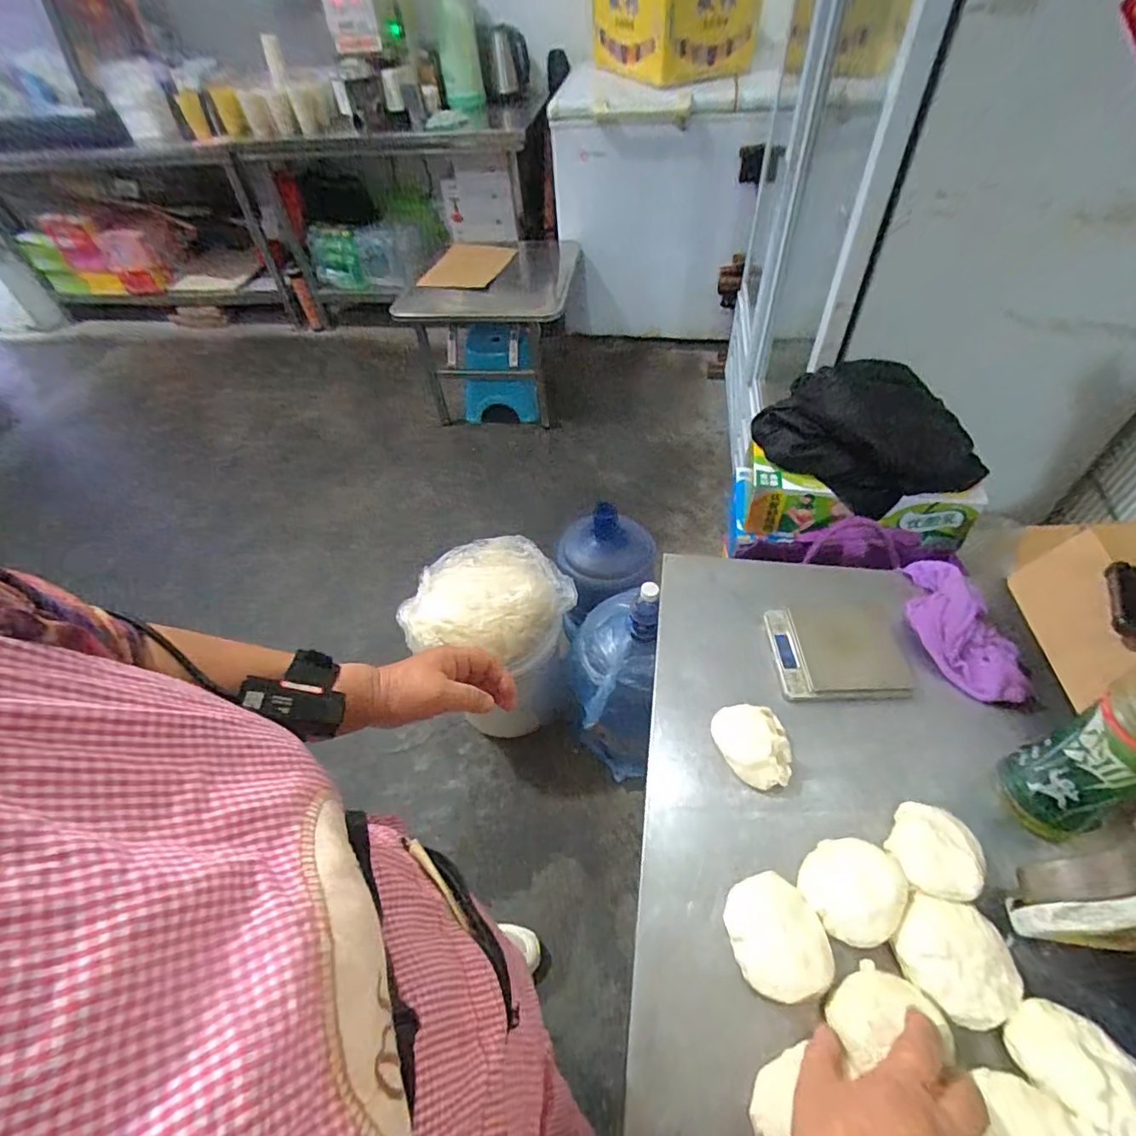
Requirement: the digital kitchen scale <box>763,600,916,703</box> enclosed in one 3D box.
[{"bbox_3d":[0.278,0.085,0.574,0.129,0.015,0.106,-1,51,4],"label":"digital kitchen scale"}]

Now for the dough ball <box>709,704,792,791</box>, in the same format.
[{"bbox_3d":[0.170,0.161,0.511,0.057,0.038,0.076,-9,51,-3],"label":"dough ball"}]

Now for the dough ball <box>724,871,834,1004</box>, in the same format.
[{"bbox_3d":[0.153,0.275,0.415,0.062,0.035,0.077,-13,51,-6],"label":"dough ball"}]

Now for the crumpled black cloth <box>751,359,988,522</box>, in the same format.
[{"bbox_3d":[0.476,-0.211,0.899,0.334,0.155,0.154,34,61,28],"label":"crumpled black cloth"}]

